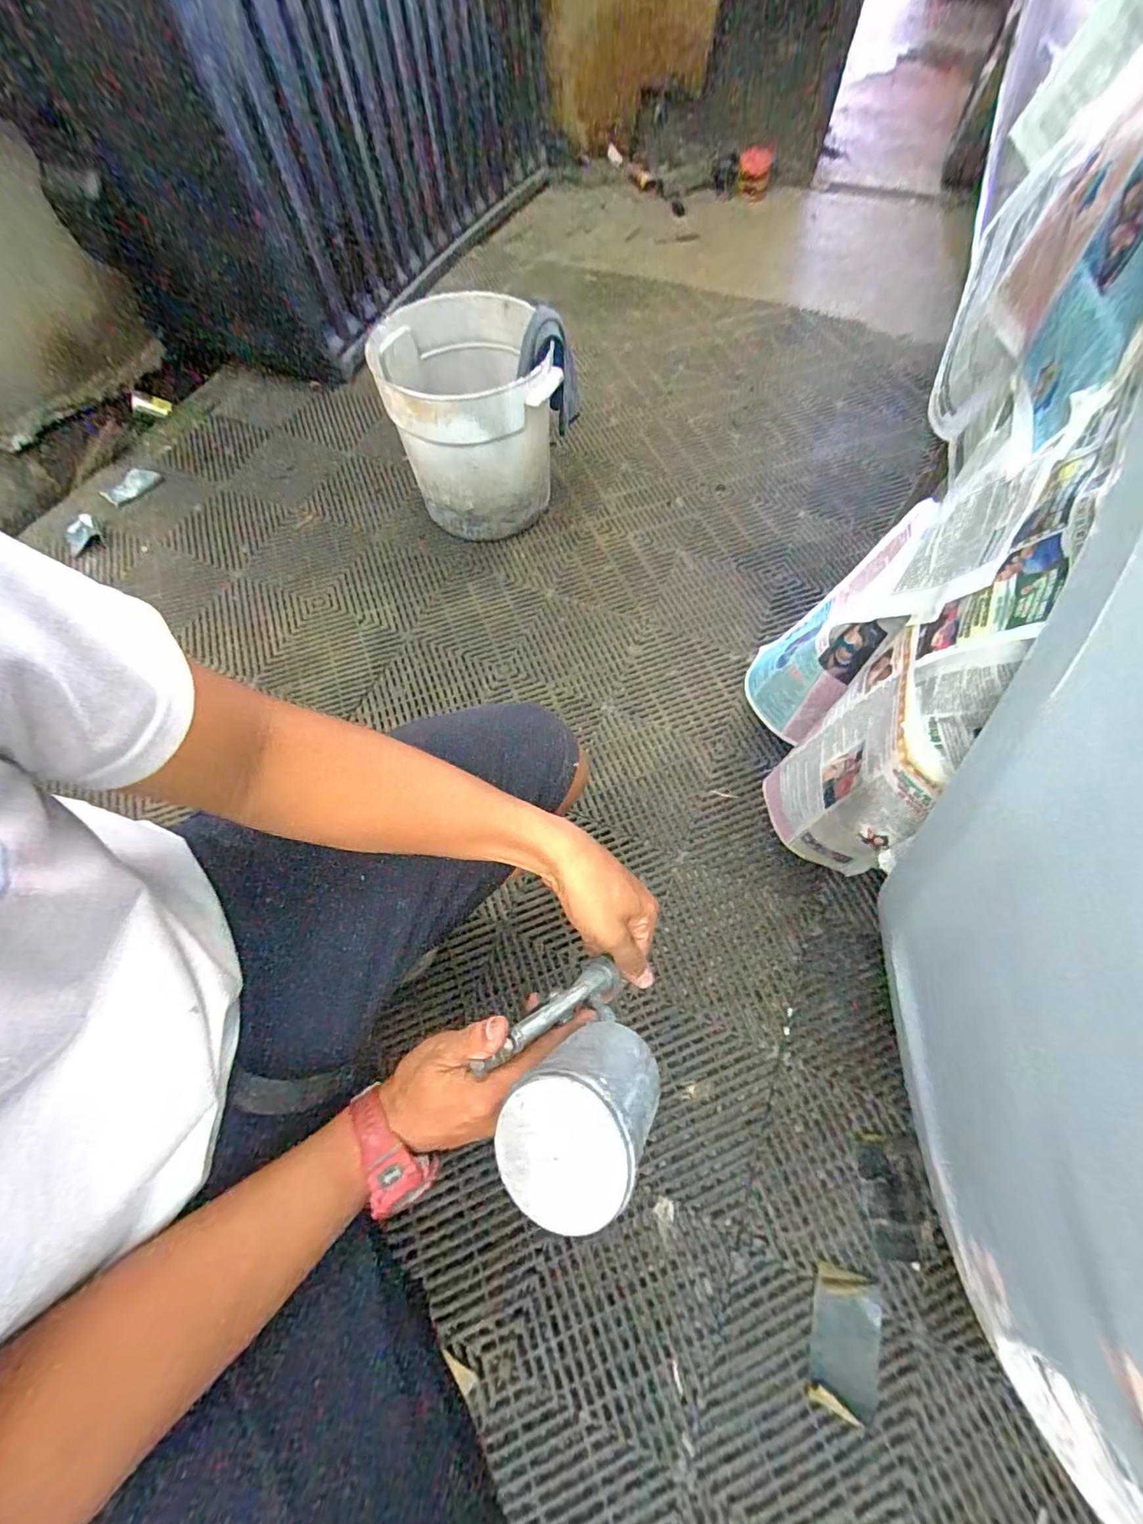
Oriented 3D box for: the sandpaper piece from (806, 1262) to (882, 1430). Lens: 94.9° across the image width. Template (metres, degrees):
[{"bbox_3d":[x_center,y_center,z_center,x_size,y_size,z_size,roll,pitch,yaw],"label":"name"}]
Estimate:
[{"bbox_3d":[0.295,0.622,0.562,0.069,0.013,0.115,18,67,9],"label":"sandpaper piece"}]

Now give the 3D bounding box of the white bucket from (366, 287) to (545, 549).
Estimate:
[{"bbox_3d":[-0.192,-0.637,1.007,0.277,0.302,0.297,-6,65,-3],"label":"white bucket"}]

